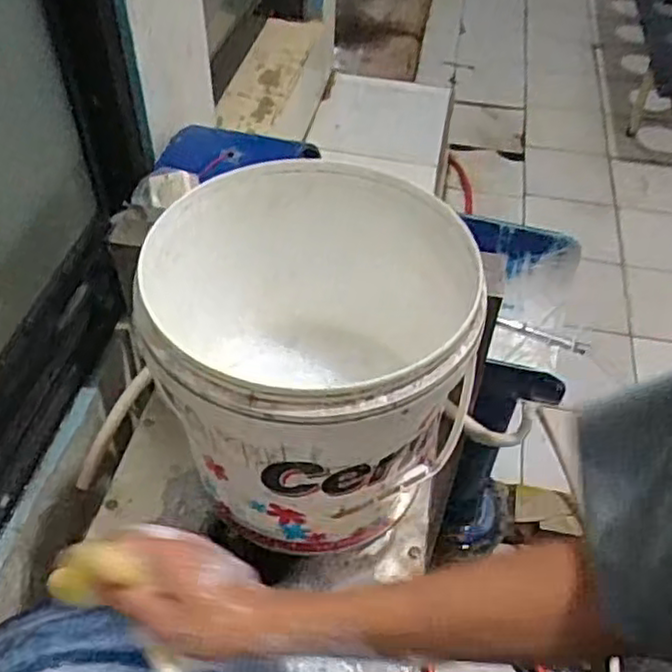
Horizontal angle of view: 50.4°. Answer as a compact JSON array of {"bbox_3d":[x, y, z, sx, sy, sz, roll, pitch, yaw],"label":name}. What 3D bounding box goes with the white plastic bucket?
[{"bbox_3d":[-0.021,0.020,0.744,0.305,0.275,0.330,9,48,5],"label":"white plastic bucket"}]

